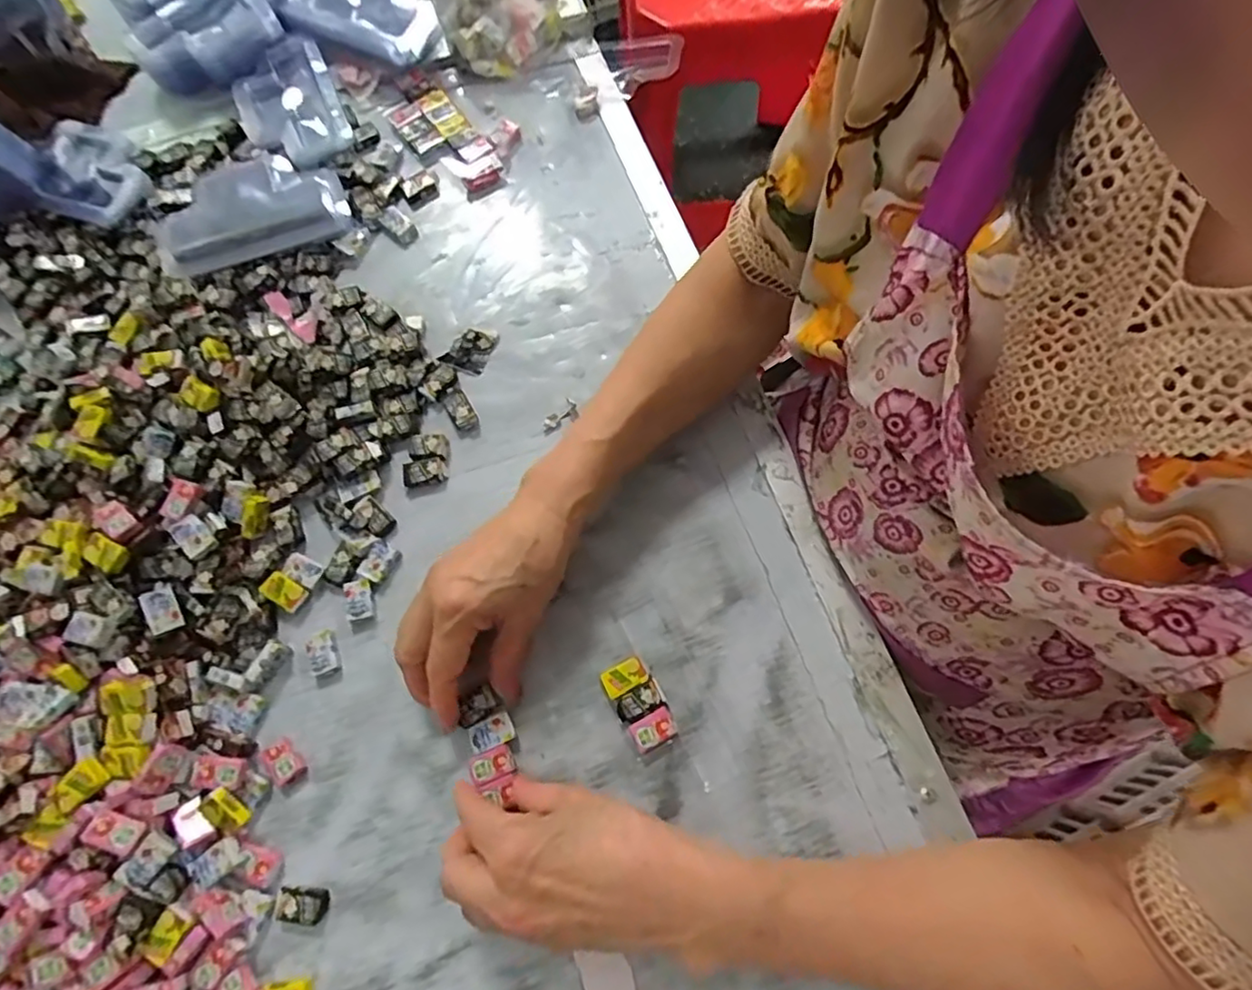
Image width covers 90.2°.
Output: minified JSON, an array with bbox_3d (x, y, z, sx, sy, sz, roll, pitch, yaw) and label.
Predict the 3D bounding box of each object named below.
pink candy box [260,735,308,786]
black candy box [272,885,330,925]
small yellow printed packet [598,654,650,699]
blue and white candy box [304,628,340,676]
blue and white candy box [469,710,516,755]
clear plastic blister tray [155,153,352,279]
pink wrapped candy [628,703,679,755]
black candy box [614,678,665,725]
[{"bbox_3d":[-0.210,0.162,0.380,0.019,0.008,0.026,-37,75,-10],"label":"pink candy box"},{"bbox_3d":[-0.185,0.234,0.355,0.030,0.007,0.018,0,72,1],"label":"black candy box"},{"bbox_3d":[-0.001,0.113,0.385,0.027,0.009,0.018,-26,73,-7],"label":"small yellow printed packet"},{"bbox_3d":[-0.196,0.101,0.399,0.020,0.007,0.026,-20,72,-5],"label":"blue and white candy box"},{"bbox_3d":[-0.082,0.144,0.378,0.028,0.006,0.017,-24,73,-6],"label":"blue and white candy box"},{"bbox_3d":[-0.288,-0.217,0.468,0.139,0.033,0.078,-22,73,-6],"label":"clear plastic blister tray"},{"bbox_3d":[0.016,0.141,0.375,0.026,0.009,0.020,-24,73,-6],"label":"pink wrapped candy"},{"bbox_3d":[0.008,0.126,0.380,0.030,0.009,0.018,-28,73,-7],"label":"black candy box"}]

